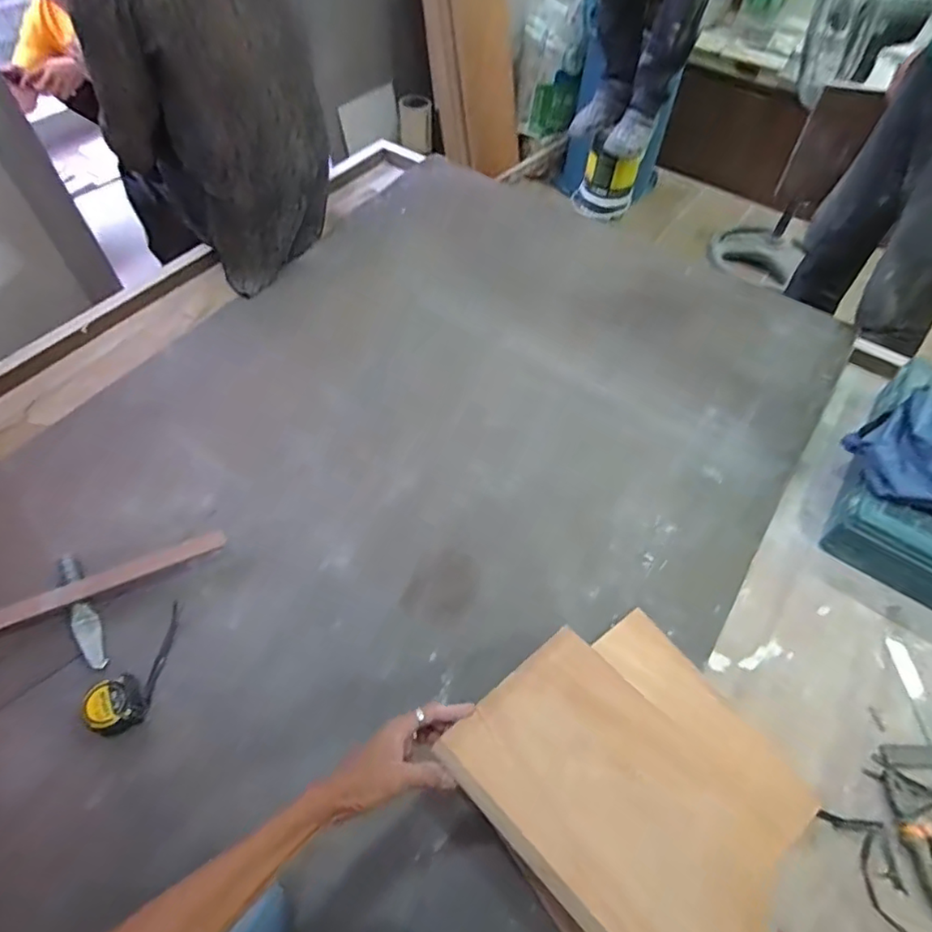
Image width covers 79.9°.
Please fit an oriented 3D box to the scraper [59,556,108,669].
[{"bbox_3d":[-0.609,0.225,0.880,0.036,0.026,0.207,-27,60,-20],"label":"scraper"}]

